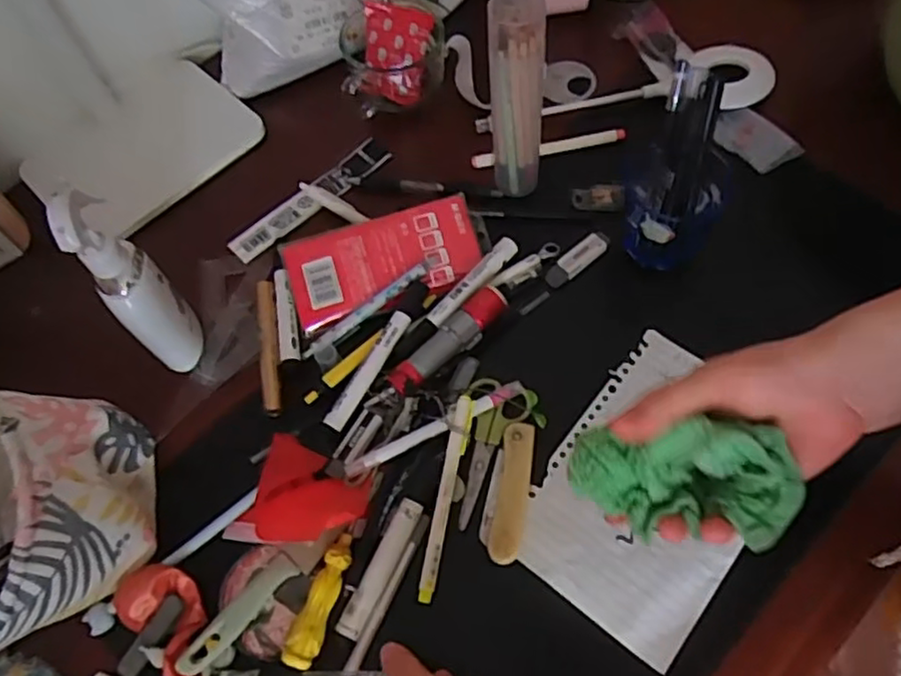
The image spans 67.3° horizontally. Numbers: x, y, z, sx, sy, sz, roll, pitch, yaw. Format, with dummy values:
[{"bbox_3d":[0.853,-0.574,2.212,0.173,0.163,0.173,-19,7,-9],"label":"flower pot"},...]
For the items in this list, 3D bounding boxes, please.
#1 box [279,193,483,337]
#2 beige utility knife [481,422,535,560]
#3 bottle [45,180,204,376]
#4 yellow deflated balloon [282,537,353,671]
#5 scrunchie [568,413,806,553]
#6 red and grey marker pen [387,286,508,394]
[{"bbox_3d":[-0.057,-0.068,0.580,0.163,0.012,0.082,-19,80,-3],"label":"box"},{"bbox_3d":[0.042,0.110,0.490,0.030,0.007,0.098,9,64,10],"label":"beige utility knife"},{"bbox_3d":[-0.239,-0.043,0.503,0.044,0.170,0.071,-35,65,-12],"label":"bottle"},{"bbox_3d":[-0.087,0.176,0.458,0.021,0.018,0.087,13,65,12],"label":"yellow deflated balloon"},{"bbox_3d":[0.123,0.072,0.347,0.114,0.047,0.049,6,64,7],"label":"scrunchie"},{"bbox_3d":[-0.001,0.002,0.538,0.112,0.025,0.029,-39,67,-15],"label":"red and grey marker pen"}]

